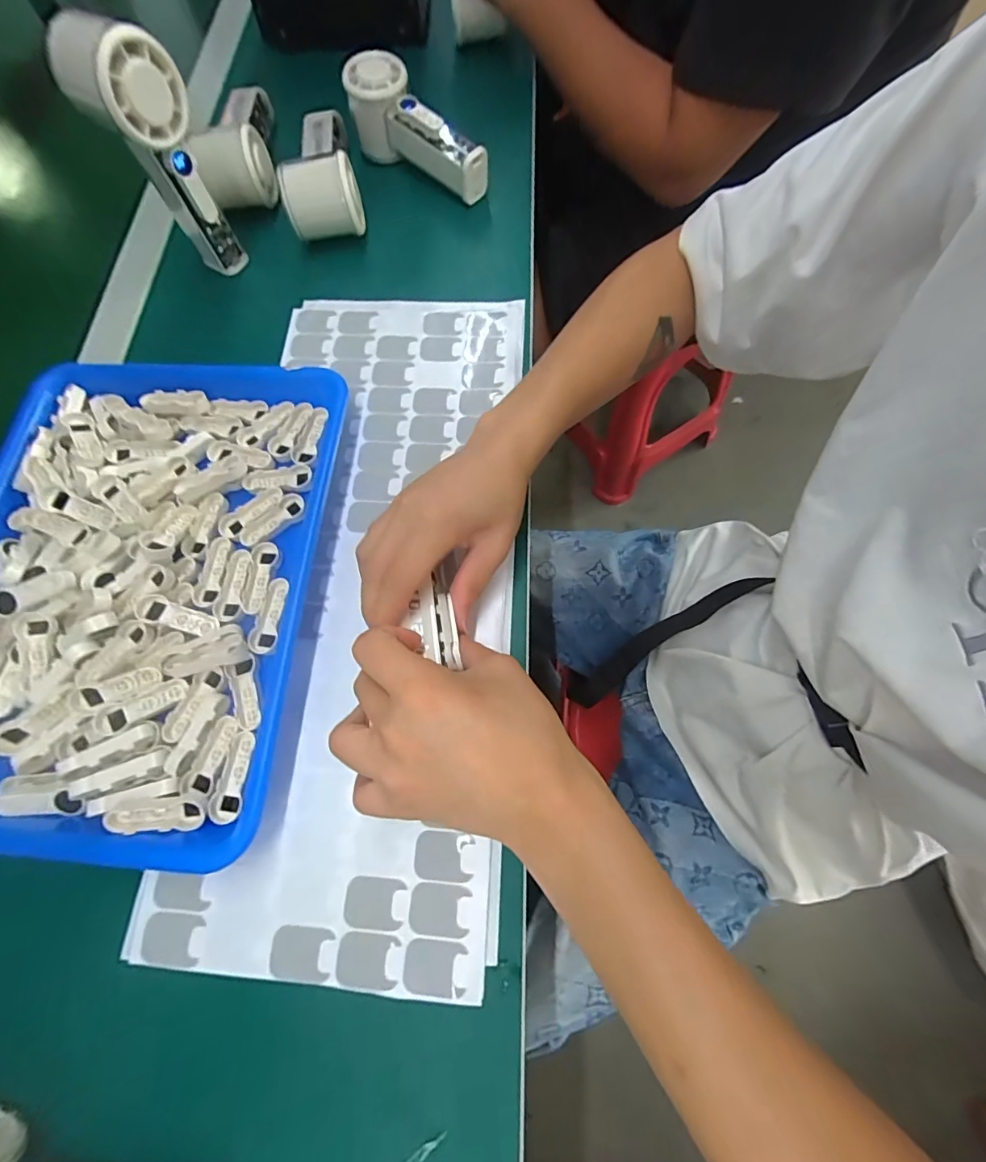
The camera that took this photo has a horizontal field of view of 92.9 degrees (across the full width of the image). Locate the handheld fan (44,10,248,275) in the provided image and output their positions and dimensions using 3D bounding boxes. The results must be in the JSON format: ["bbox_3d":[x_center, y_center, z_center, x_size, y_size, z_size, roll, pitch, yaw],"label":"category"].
[{"bbox_3d":[-0.250,-0.321,0.373,0.063,0.167,0.059,40,77,13],"label":"handheld fan"}]

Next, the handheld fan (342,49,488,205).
[{"bbox_3d":[-0.070,-0.416,0.435,0.153,0.064,0.053,40,77,13],"label":"handheld fan"}]

